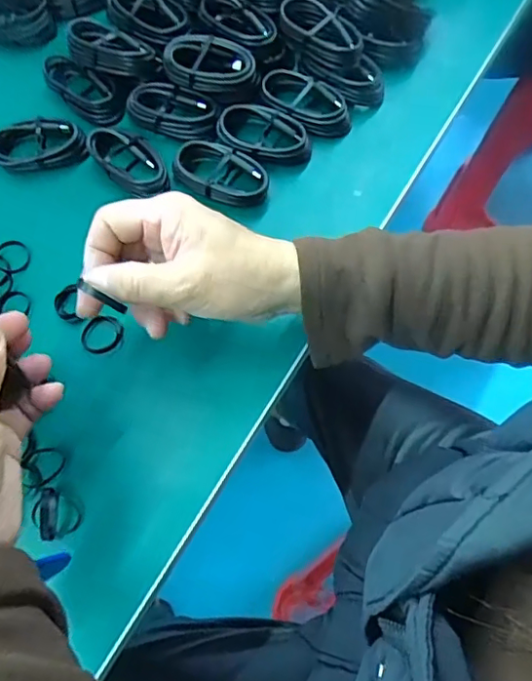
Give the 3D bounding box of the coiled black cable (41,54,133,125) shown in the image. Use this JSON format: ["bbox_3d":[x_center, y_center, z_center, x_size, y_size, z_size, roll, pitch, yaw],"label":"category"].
[{"bbox_3d":[-0.149,-0.201,0.450,0.071,0.023,0.038,24,72,11],"label":"coiled black cable"}]

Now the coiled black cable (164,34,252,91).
[{"bbox_3d":[-0.044,-0.212,0.423,0.068,0.016,0.033,-1,69,2],"label":"coiled black cable"}]

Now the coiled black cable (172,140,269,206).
[{"bbox_3d":[-0.033,-0.122,0.411,0.071,0.018,0.037,28,73,13],"label":"coiled black cable"}]

